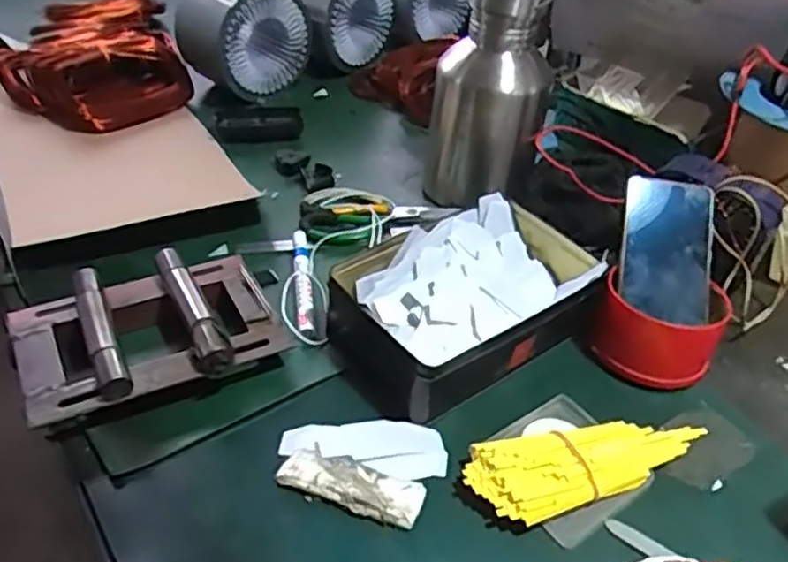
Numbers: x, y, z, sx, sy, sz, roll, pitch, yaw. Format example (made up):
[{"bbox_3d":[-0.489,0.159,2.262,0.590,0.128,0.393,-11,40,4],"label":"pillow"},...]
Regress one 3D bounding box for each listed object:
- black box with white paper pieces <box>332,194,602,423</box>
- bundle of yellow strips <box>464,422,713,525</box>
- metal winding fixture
[{"bbox_3d":[0.072,0.015,0.610,0.240,0.066,0.144,-22,46,-29],"label":"black box with white paper pieces"},{"bbox_3d":[0.146,0.132,0.509,0.189,0.025,0.061,-11,41,-18],"label":"bundle of yellow strips"},{"bbox_3d":[-0.198,0.043,0.562,0.195,0.056,0.136,-18,44,-24],"label":"metal winding fixture"}]

